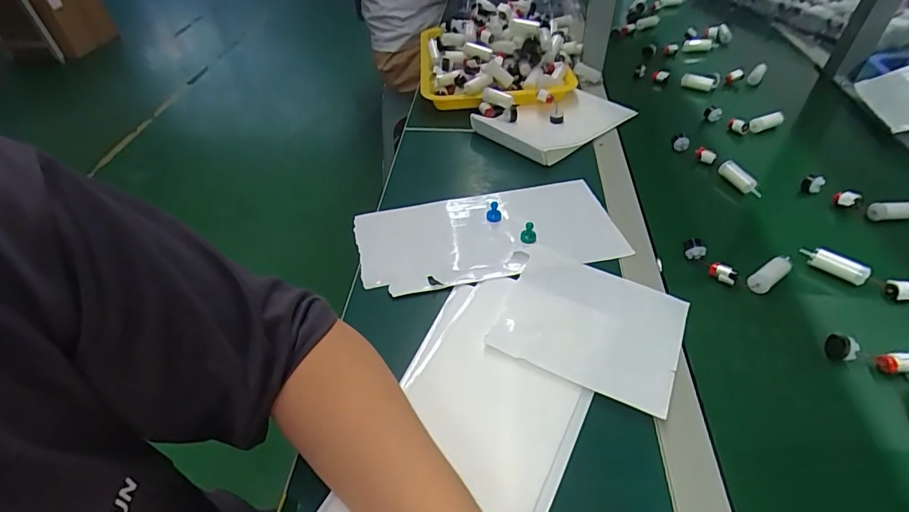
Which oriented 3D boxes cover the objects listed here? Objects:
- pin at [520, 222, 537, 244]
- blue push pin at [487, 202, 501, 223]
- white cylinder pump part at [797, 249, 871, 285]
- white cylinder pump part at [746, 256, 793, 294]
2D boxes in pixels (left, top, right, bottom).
[{"bbox_3d":[0.087,-0.027,0.541,0.019,0.020,0.016,8,44,12],"label":"pin"},{"bbox_3d":[0.049,-0.054,0.574,0.018,0.019,0.017,6,45,6],"label":"blue push pin"},{"bbox_3d":[0.410,0.010,0.501,0.063,0.023,0.019,31,53,32],"label":"white cylinder pump part"},{"bbox_3d":[0.340,0.020,0.496,0.063,0.015,0.018,-25,47,-22],"label":"white cylinder pump part"}]

